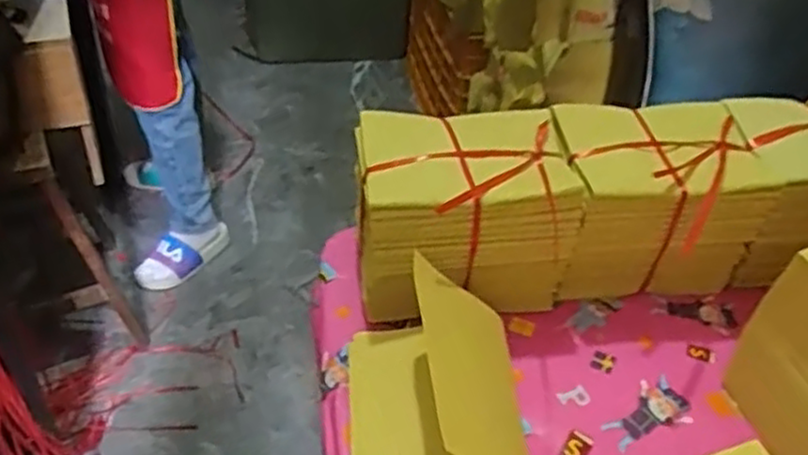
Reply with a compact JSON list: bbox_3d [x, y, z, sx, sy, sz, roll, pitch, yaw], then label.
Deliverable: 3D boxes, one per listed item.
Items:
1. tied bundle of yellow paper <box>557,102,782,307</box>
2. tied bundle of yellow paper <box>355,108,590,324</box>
[{"bbox_3d":[0.214,-0.019,0.646,0.168,0.139,0.107,-4,41,-9],"label":"tied bundle of yellow paper"},{"bbox_3d":[0.049,-0.009,0.625,0.168,0.136,0.116,-2,41,-7],"label":"tied bundle of yellow paper"}]

